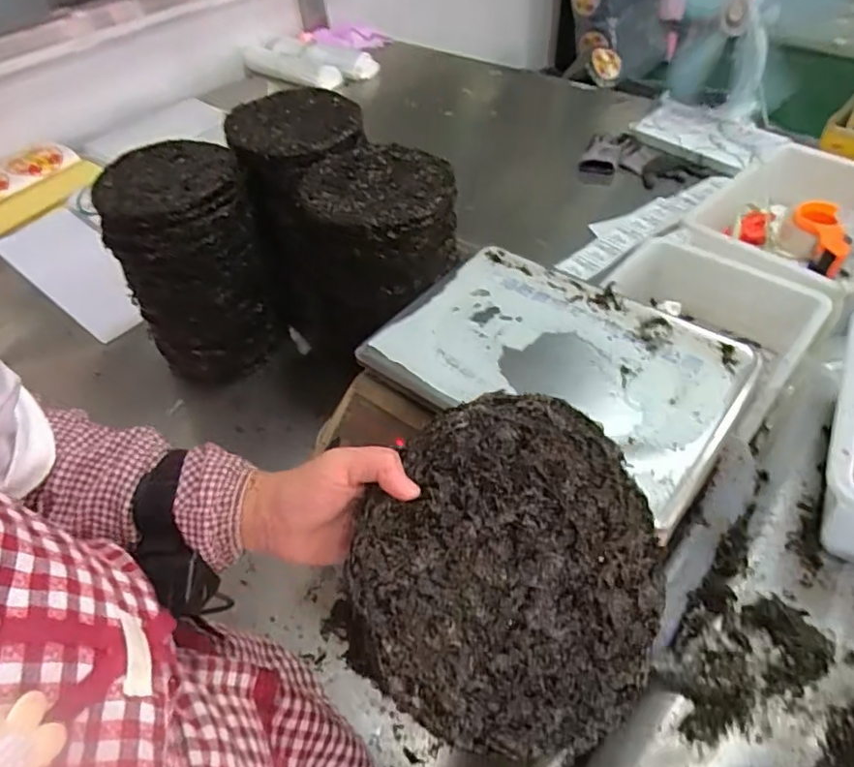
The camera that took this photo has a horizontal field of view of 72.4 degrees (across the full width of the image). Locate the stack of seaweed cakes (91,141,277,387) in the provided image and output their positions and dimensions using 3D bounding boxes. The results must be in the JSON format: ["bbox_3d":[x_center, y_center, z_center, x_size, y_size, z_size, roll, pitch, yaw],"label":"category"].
[{"bbox_3d":[-0.353,-0.186,0.913,0.198,0.282,0.225,-15,49,-8],"label":"stack of seaweed cakes"}]

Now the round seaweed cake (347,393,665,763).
[{"bbox_3d":[0.052,0.109,0.363,0.193,0.016,0.201,3,70,-7],"label":"round seaweed cake"}]

